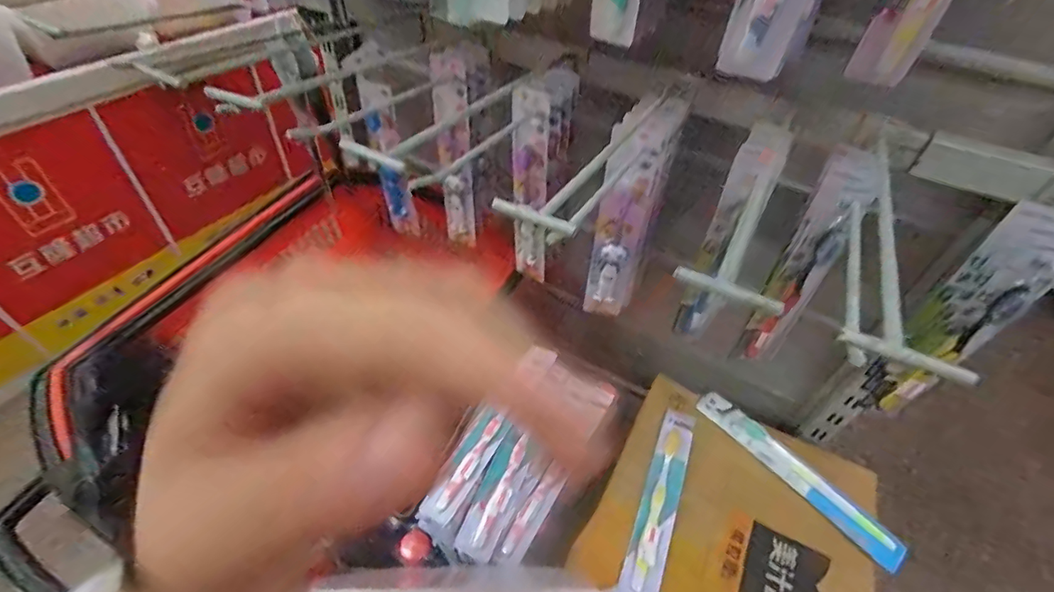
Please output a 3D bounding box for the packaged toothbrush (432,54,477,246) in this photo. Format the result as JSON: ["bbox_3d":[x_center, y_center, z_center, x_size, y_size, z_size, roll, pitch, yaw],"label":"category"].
[{"bbox_3d":[-0.078,-0.151,0.533,0.038,0.218,0.023,4,45,-1],"label":"packaged toothbrush"}]

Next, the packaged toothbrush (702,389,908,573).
[{"bbox_3d":[0.305,0.198,0.542,0.052,0.021,0.239,-25,52,-26],"label":"packaged toothbrush"}]

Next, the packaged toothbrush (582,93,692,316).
[{"bbox_3d":[0.093,-0.066,0.445,0.051,0.241,0.017,10,46,5],"label":"packaged toothbrush"}]

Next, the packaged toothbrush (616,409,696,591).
[{"bbox_3d":[0.149,0.217,0.514,0.039,0.018,0.227,21,48,15],"label":"packaged toothbrush"}]

